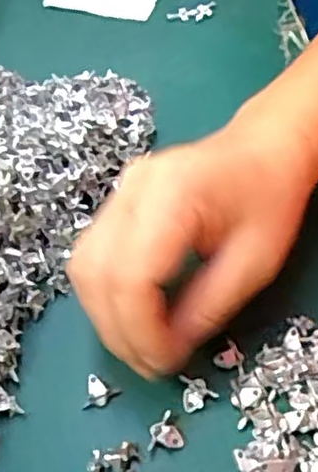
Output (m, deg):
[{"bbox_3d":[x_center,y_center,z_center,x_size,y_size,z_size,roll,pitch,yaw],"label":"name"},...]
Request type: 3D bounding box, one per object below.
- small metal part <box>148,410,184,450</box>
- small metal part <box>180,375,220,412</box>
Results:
[{"bbox_3d":[0.002,0.083,0.278,0.015,0.005,0.014,-9,54,-3],"label":"small metal part"},{"bbox_3d":[0.018,0.068,0.288,0.015,0.004,0.015,-6,54,-1],"label":"small metal part"}]

